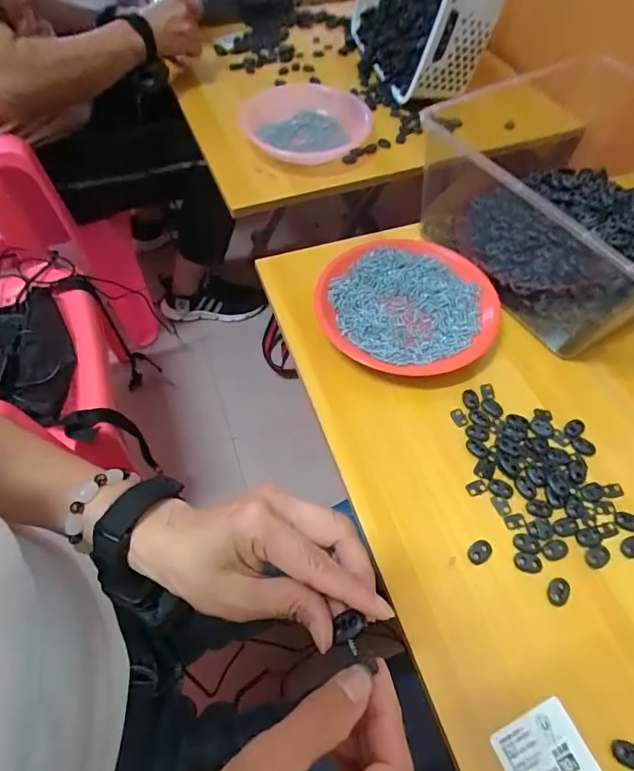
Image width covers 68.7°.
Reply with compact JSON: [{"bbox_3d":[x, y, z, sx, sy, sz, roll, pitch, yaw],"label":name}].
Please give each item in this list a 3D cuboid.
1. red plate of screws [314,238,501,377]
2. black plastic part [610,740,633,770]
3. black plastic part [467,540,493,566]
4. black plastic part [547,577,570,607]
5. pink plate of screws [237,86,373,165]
[{"bbox_3d":[0.101,-0.096,0.511,0.183,0.038,0.194,0,58,0],"label":"red plate of screws"},{"bbox_3d":[0.214,0.253,0.316,0.022,0.007,0.014,19,60,11],"label":"black plastic part"},{"bbox_3d":[0.137,0.139,0.387,0.022,0.005,0.016,-26,61,-16],"label":"black plastic part"},{"bbox_3d":[0.193,0.165,0.370,0.015,0.004,0.022,19,60,11],"label":"black plastic part"},{"bbox_3d":[-0.023,-0.402,0.709,0.193,0.058,0.192,-4,54,6],"label":"pink plate of screws"}]

